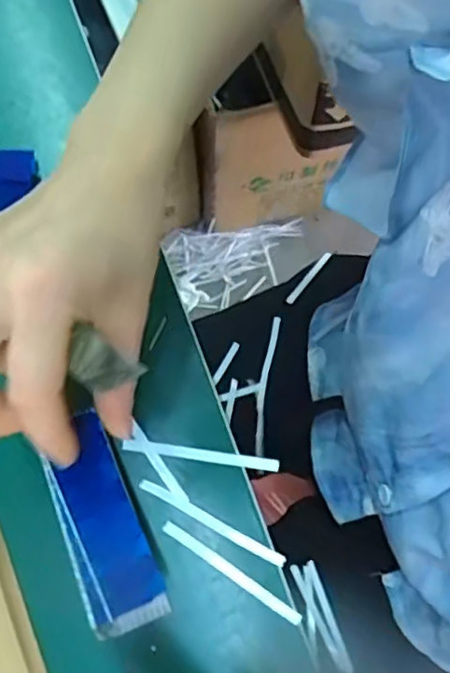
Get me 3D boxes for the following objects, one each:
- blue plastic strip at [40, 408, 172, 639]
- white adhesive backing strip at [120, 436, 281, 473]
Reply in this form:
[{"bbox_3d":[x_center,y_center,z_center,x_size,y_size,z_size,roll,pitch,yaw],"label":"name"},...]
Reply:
[{"bbox_3d":[-0.054,0.080,0.263,0.034,0.005,0.089,-20,77,-18],"label":"blue plastic strip"},{"bbox_3d":[-0.012,0.059,0.303,0.077,0.004,0.006,9,76,-1],"label":"white adhesive backing strip"}]

